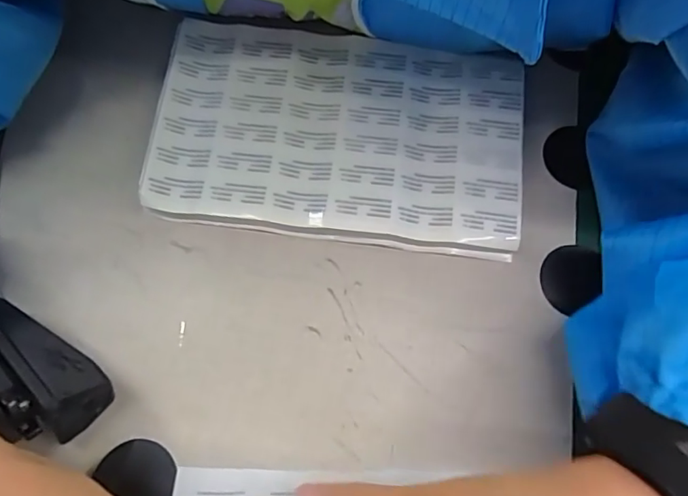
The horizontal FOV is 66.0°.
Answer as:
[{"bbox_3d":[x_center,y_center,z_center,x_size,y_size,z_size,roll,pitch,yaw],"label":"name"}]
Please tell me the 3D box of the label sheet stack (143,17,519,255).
[{"bbox_3d":[-0.003,-0.063,0.288,0.193,0.013,0.120,7,73,3],"label":"label sheet stack"}]

